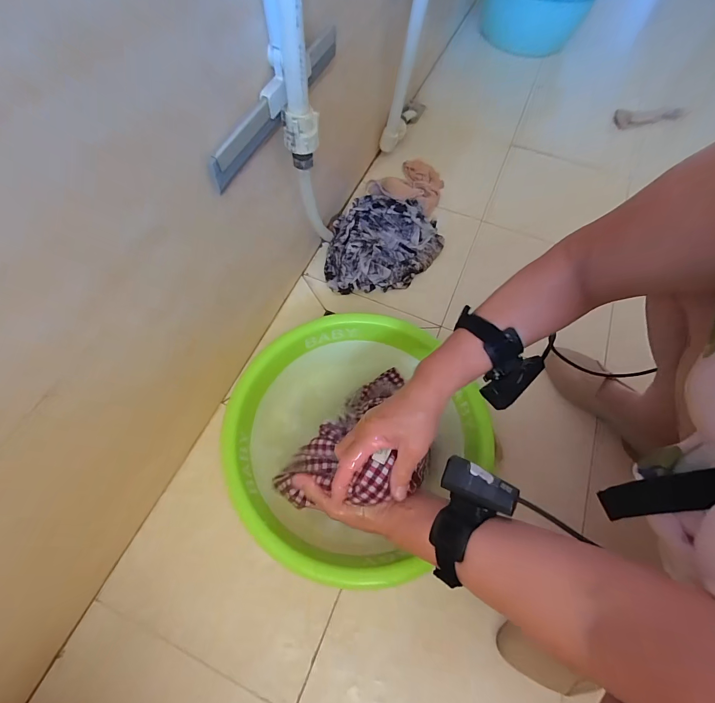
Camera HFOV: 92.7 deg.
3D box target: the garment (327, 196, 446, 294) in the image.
[{"bbox_3d":[0.058,-0.213,0.684,0.242,0.084,0.180,-2,67,-2],"label":"garment"}]

